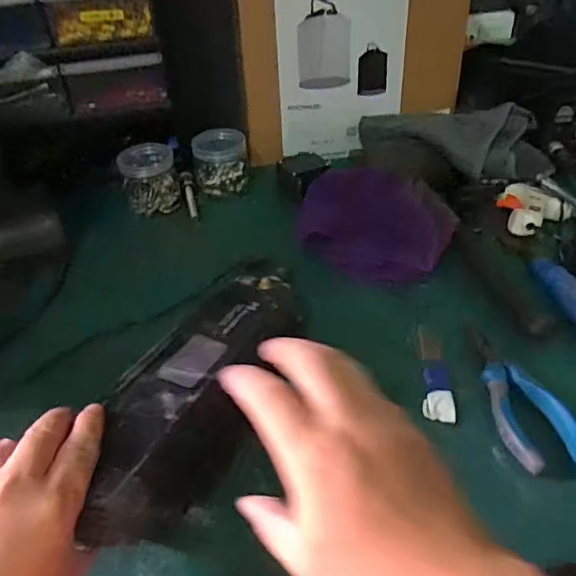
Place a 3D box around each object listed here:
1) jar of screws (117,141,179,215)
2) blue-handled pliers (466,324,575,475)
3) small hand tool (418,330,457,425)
[{"bbox_3d":[-0.159,-0.125,0.656,0.059,0.068,0.055,-2,40,2],"label":"jar of screws"},{"bbox_3d":[0.168,0.077,0.429,0.048,0.013,0.133,-10,41,-8],"label":"blue-handled pliers"},{"bbox_3d":[0.119,0.070,0.454,0.024,0.008,0.085,2,40,7],"label":"small hand tool"}]

